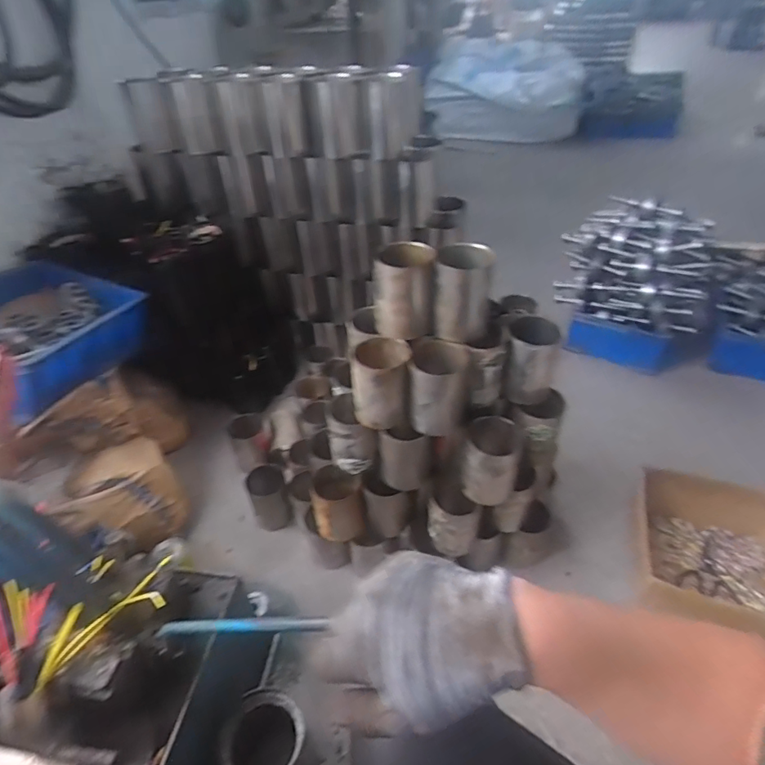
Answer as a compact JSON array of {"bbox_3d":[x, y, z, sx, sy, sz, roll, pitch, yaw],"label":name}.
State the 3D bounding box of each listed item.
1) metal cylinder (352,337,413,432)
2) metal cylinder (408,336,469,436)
[{"bbox_3d":[-0.002,0.002,0.831,0.095,0.120,0.095,-6,41,-2],"label":"metal cylinder"},{"bbox_3d":[0.090,0.008,0.799,0.088,0.124,0.094,2,41,7],"label":"metal cylinder"}]

